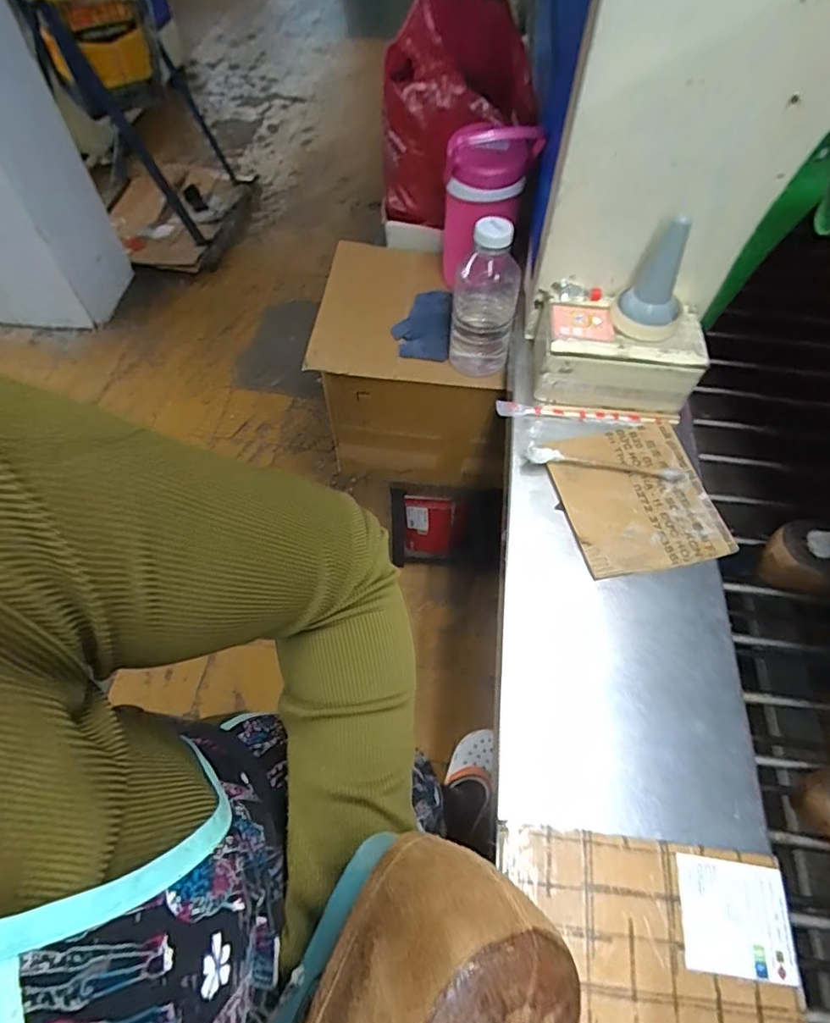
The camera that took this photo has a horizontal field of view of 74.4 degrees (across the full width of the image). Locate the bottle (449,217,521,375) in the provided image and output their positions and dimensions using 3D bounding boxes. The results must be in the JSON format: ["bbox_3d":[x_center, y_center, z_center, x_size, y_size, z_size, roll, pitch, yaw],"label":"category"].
[{"bbox_3d":[0.103,-0.307,0.820,0.093,0.248,0.084,5,59,2],"label":"bottle"}]

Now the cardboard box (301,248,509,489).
[{"bbox_3d":[0.005,-0.272,1.065,0.336,0.295,0.328,9,59,4],"label":"cardboard box"}]

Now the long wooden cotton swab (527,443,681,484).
[{"bbox_3d":[0.231,-0.057,0.663,0.190,0.022,0.019,7,59,3],"label":"long wooden cotton swab"}]

